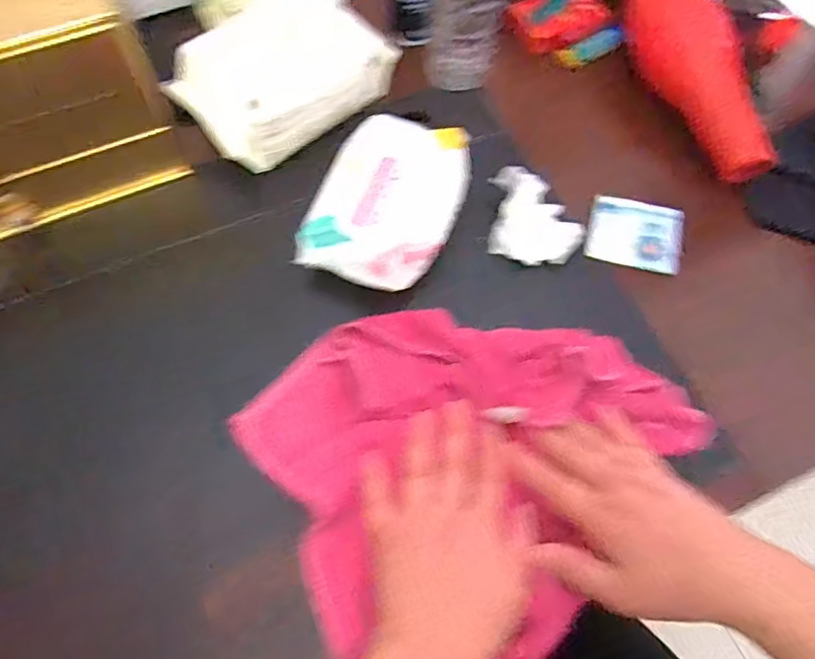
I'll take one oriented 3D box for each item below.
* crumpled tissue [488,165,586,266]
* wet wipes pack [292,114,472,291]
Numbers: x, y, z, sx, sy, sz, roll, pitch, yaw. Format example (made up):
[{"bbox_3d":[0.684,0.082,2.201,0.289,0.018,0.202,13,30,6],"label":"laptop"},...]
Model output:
[{"bbox_3d":[0.112,-0.096,0.512,0.081,0.035,0.074,16,98,-1],"label":"crumpled tissue"},{"bbox_3d":[-0.018,-0.111,0.496,0.120,0.026,0.158,20,66,8],"label":"wet wipes pack"}]

